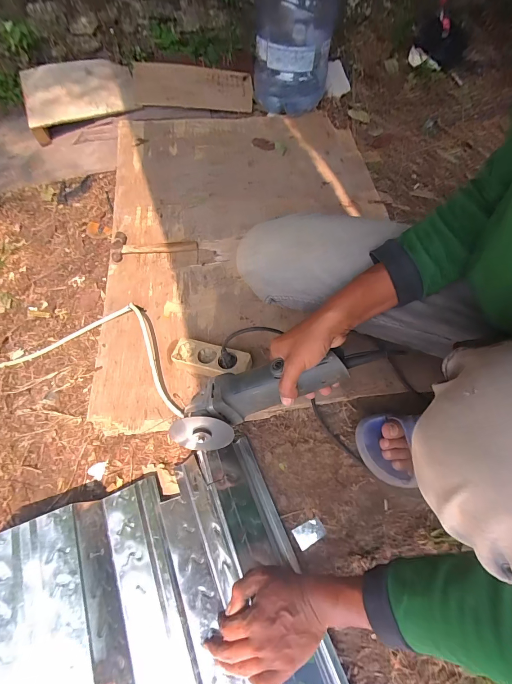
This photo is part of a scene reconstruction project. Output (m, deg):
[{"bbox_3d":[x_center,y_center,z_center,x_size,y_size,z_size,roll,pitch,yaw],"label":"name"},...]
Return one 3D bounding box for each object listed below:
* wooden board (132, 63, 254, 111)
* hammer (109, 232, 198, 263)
[{"bbox_3d":[-0.230,-0.923,1.156,0.421,0.032,0.189,-3,75,-8],"label":"wooden board"},{"bbox_3d":[-0.269,-0.263,0.852,0.222,0.032,0.086,-8,60,-2],"label":"hammer"}]

